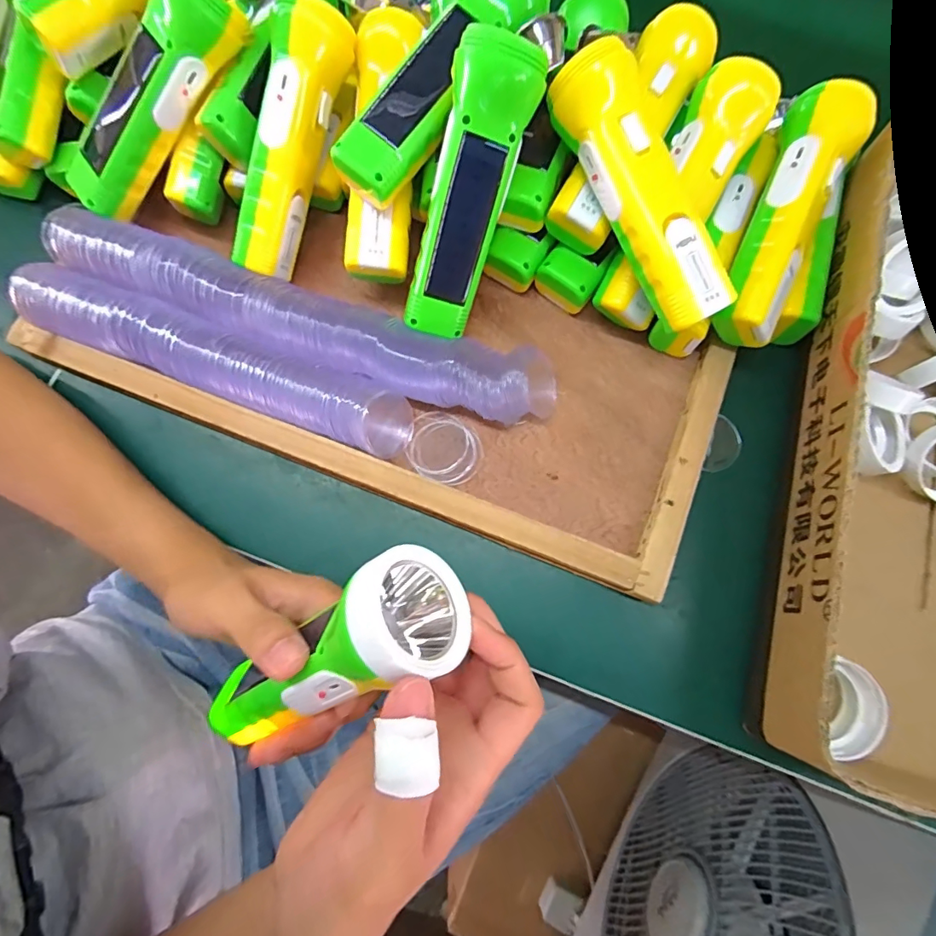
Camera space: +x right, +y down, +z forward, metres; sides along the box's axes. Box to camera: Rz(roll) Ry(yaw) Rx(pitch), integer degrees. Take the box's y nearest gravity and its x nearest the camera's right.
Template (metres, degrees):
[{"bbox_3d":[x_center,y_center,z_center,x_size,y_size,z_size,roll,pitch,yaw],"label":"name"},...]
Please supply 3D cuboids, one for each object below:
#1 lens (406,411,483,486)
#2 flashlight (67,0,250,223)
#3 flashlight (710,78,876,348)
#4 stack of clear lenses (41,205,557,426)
[{"bbox_3d":[-0.016,-0.013,0.336,0.050,0.007,0.050,0,76,-1],"label":"lens"},{"bbox_3d":[-0.214,-0.246,0.319,0.159,0.043,0.056,-39,78,21],"label":"flashlight"},{"bbox_3d":[0.212,-0.164,0.320,0.046,0.041,0.163,23,91,5],"label":"flashlight"},{"bbox_3d":[-0.118,-0.100,0.338,0.361,0.037,0.052,17,76,3],"label":"stack of clear lenses"}]

